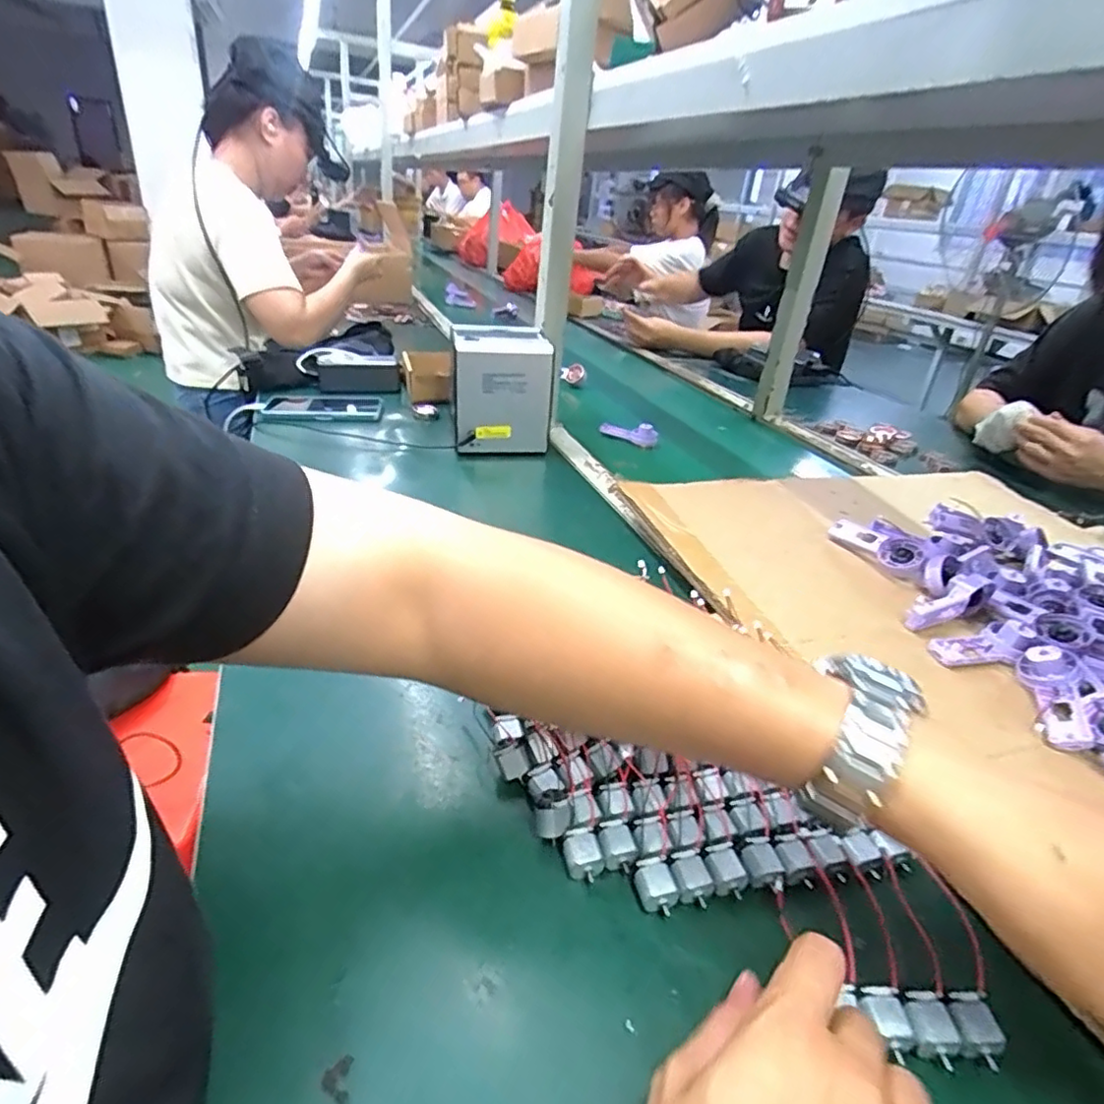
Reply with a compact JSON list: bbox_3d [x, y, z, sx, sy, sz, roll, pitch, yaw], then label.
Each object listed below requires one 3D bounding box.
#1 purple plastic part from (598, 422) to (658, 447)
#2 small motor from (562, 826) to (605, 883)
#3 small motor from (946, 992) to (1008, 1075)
[{"bbox_3d":[0.118,-0.184,0.974,0.092,0.035,0.022,14,31,14],"label":"purple plastic part"},{"bbox_3d":[0.016,0.165,0.338,0.018,0.018,0.023,-6,30,-21],"label":"small motor"},{"bbox_3d":[0.184,0.211,0.276,0.020,0.017,0.024,7,28,4],"label":"small motor"}]

